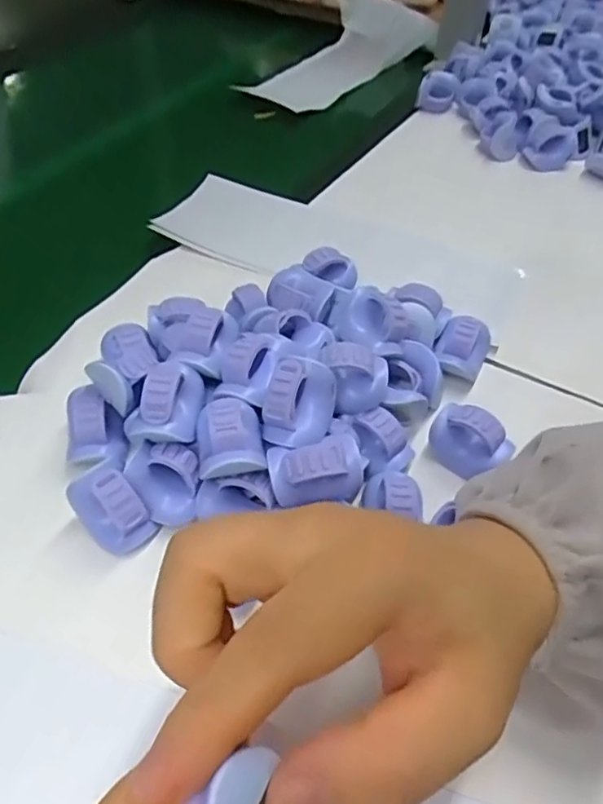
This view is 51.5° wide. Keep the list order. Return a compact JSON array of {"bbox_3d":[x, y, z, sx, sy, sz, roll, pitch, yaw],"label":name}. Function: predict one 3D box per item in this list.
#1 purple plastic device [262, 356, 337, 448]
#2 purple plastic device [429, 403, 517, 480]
[{"bbox_3d":[-0.003,0.000,0.294,0.032,0.040,0.023,10,0,-35],"label":"purple plastic device"},{"bbox_3d":[0.086,0.020,0.323,0.038,0.029,0.021,32,55,24],"label":"purple plastic device"}]

